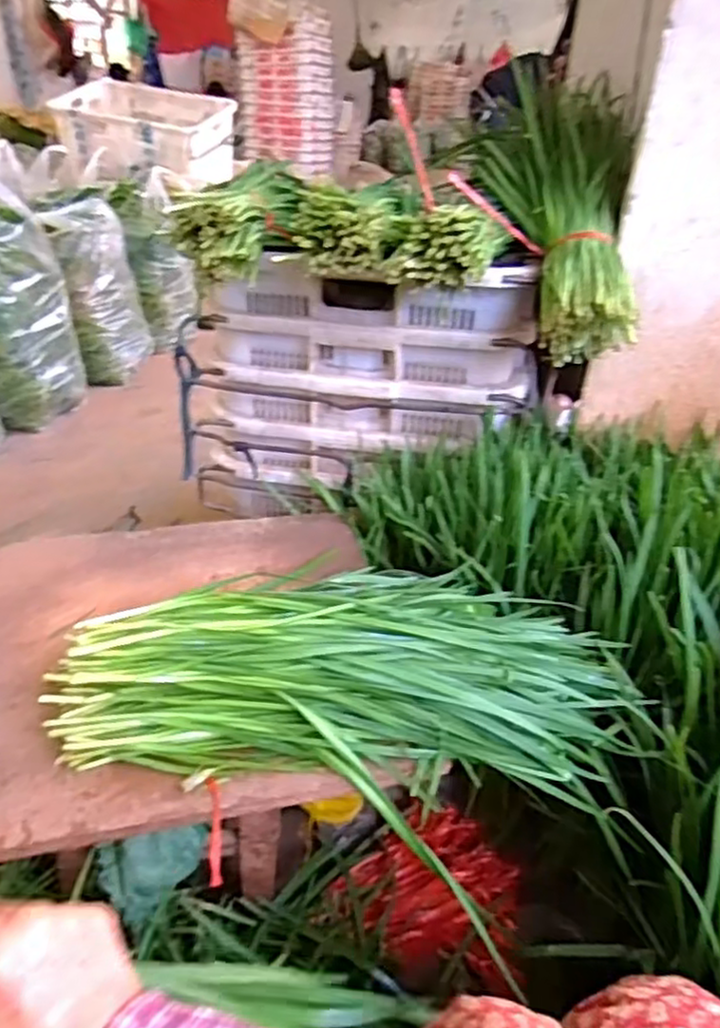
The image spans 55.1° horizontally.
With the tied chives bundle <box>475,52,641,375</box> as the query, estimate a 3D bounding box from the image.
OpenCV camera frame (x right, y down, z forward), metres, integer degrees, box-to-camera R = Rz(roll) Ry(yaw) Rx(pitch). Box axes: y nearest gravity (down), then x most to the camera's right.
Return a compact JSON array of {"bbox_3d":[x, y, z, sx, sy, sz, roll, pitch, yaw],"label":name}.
[{"bbox_3d":[0.252,-0.393,0.873,0.183,0.093,0.426,3,67,-4],"label":"tied chives bundle"}]

